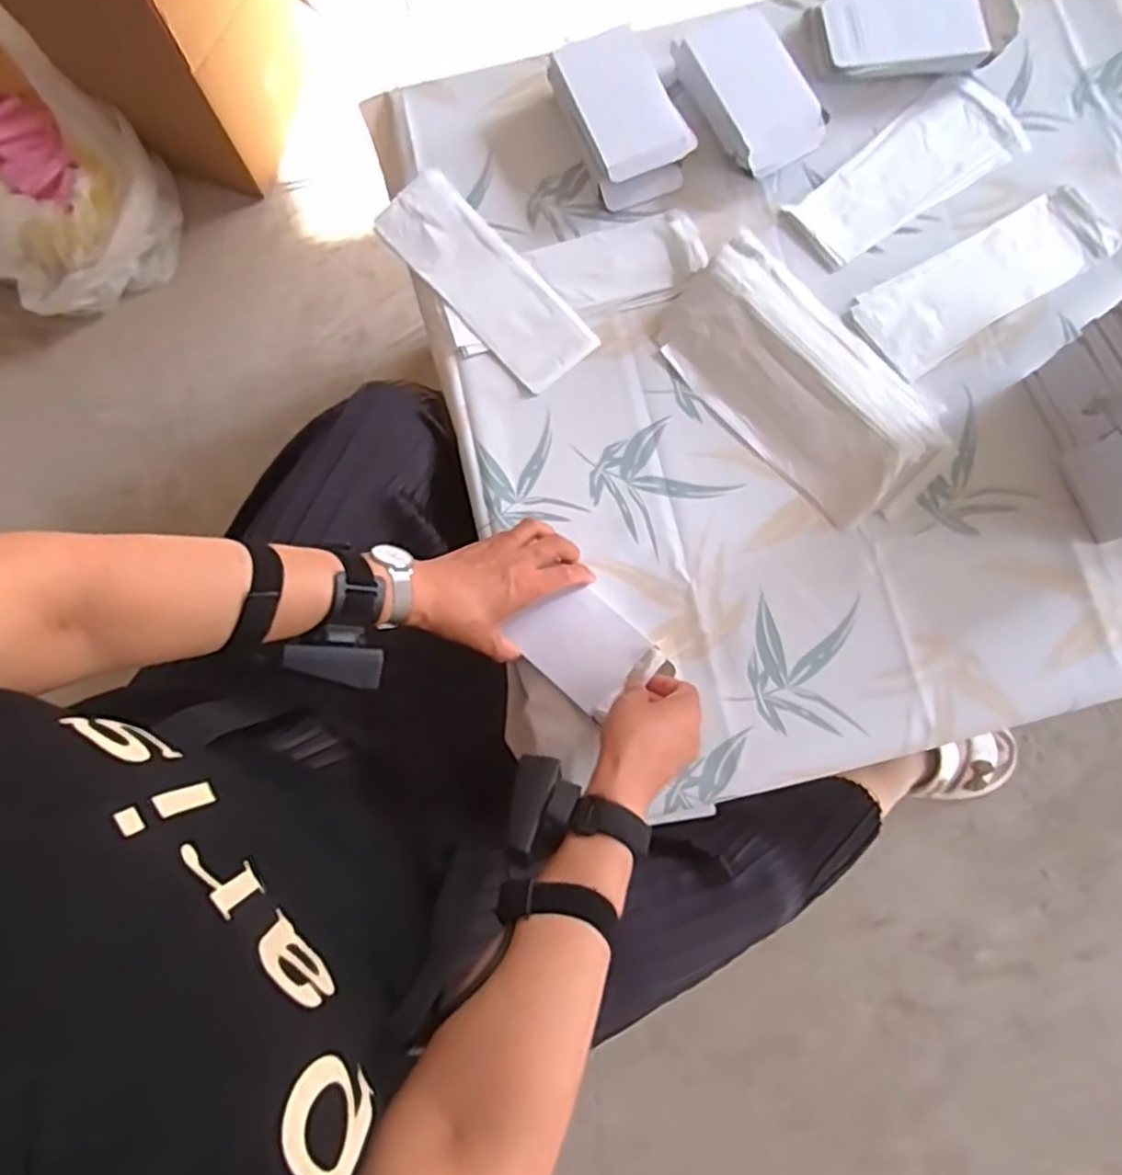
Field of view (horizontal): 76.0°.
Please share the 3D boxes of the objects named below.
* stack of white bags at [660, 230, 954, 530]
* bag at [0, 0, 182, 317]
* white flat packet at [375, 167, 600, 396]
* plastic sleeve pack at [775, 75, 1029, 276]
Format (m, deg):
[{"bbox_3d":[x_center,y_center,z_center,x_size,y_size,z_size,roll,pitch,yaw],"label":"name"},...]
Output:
[{"bbox_3d":[0.230,-0.196,0.674,0.152,0.041,0.289,-40,83,-7],"label":"stack of white bags"},{"bbox_3d":[-0.906,-0.695,1.129,0.499,0.243,0.341,42,82,8],"label":"bag"},{"bbox_3d":[-0.076,-0.309,0.717,0.093,0.013,0.253,-39,83,-7],"label":"white flat packet"},{"bbox_3d":[0.352,-0.430,0.740,0.254,0.010,0.107,-33,82,-6],"label":"plastic sleeve pack"}]

